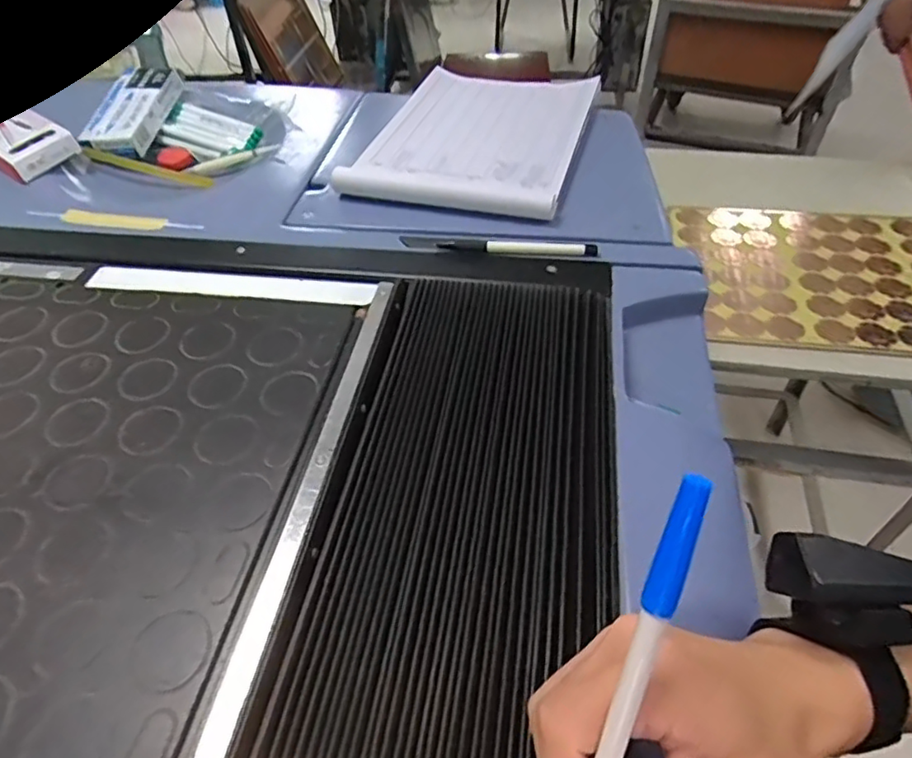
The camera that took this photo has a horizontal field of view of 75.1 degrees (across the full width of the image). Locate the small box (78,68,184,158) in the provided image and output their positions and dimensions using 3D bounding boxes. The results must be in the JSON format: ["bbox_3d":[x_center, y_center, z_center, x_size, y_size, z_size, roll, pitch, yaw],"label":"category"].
[{"bbox_3d":[-0.391,-0.320,0.717,0.074,0.027,0.154,3,60,7],"label":"small box"}]

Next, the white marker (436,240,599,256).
[{"bbox_3d":[0.053,-0.114,0.515,0.136,0.014,0.013,5,48,7],"label":"white marker"}]

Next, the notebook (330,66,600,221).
[{"bbox_3d":[0.030,-0.268,0.652,0.213,0.029,0.290,13,49,14],"label":"notebook"}]

